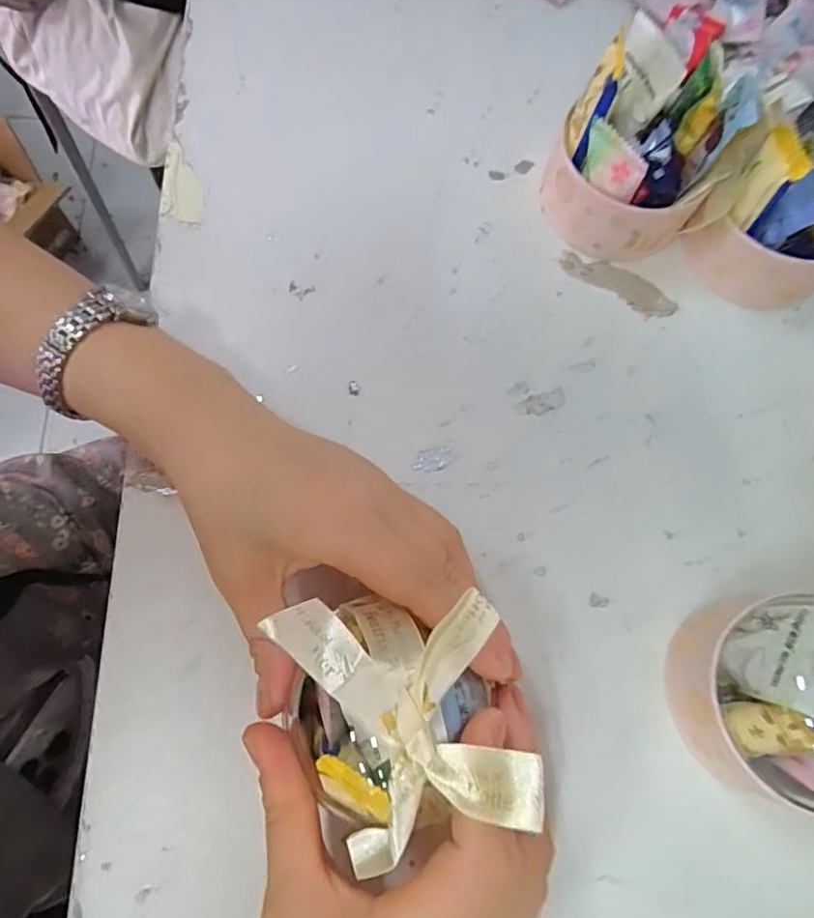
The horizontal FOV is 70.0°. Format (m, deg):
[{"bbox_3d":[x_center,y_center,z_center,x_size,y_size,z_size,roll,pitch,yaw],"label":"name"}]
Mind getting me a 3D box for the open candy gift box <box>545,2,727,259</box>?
[{"bbox_3d":[0.116,-0.161,0.300,0.075,0.075,0.083,-7,74,-2],"label":"open candy gift box"}]

